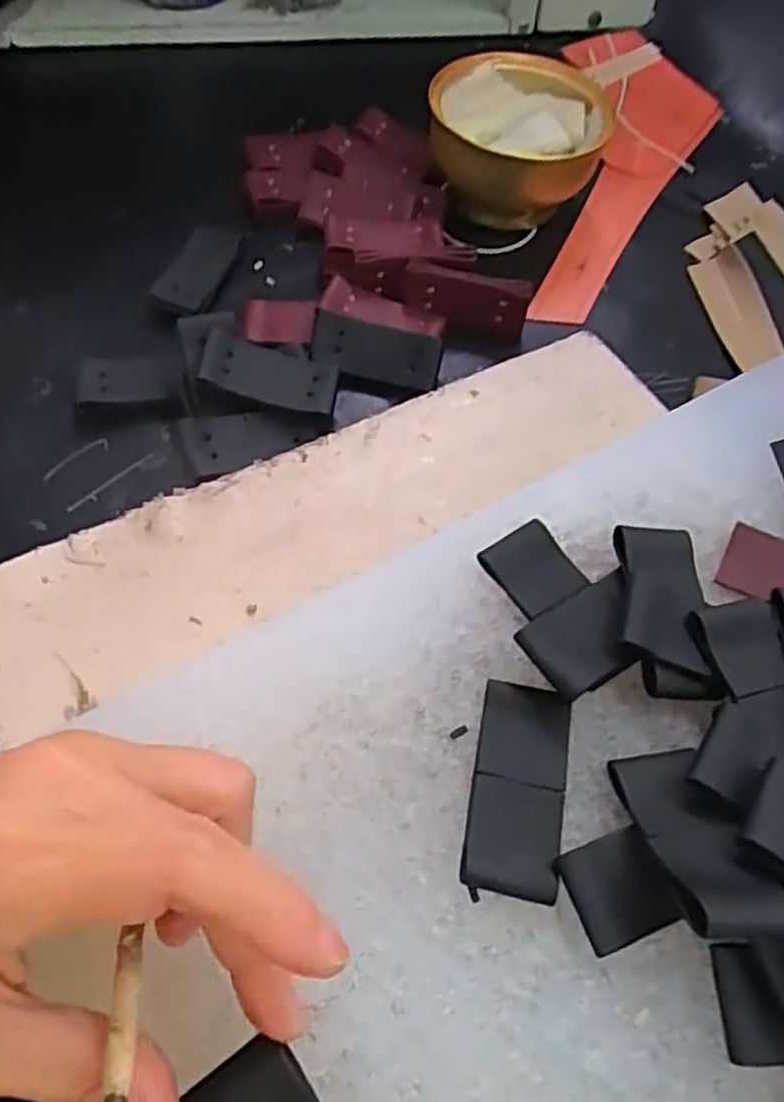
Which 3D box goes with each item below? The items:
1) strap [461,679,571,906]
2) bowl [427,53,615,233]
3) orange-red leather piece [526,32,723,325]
[{"bbox_3d":[0.038,0.069,0.222,0.027,0.004,0.061,11,59,4],"label":"strap"},{"bbox_3d":[0.070,-0.232,0.426,0.096,0.050,0.100,2,58,-1],"label":"bowl"},{"bbox_3d":[0.151,-0.251,0.466,0.099,0.013,0.314,10,59,4],"label":"orange-red leather piece"}]

